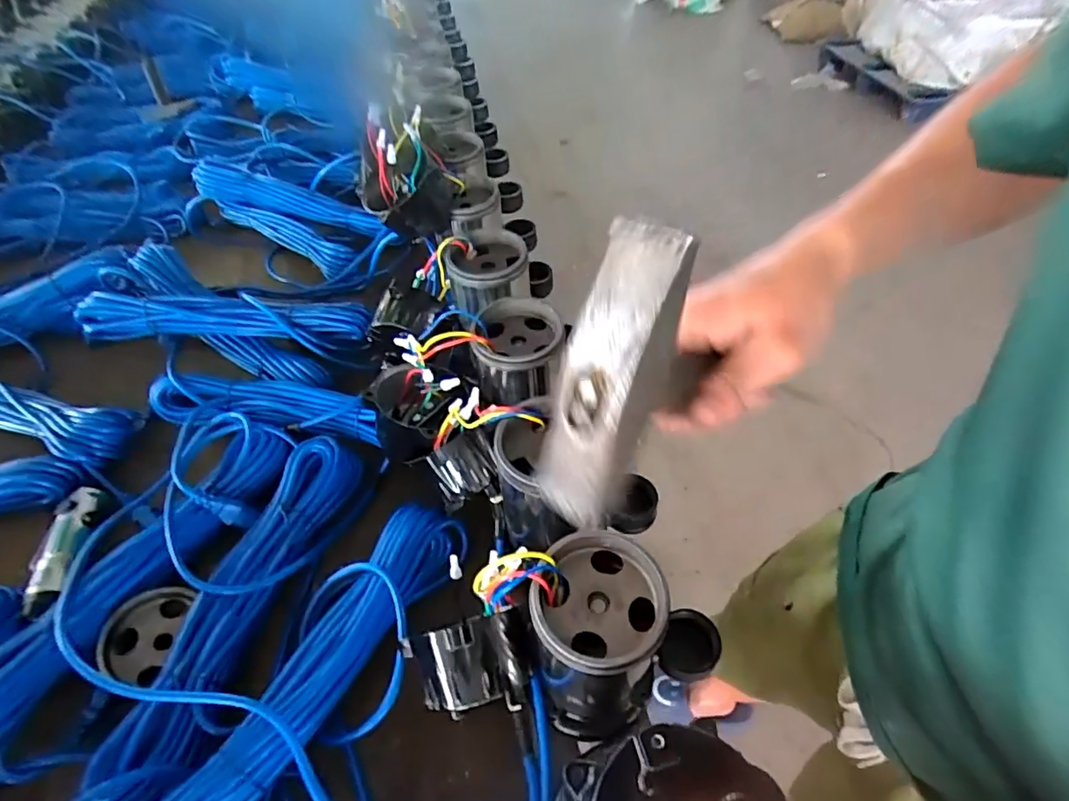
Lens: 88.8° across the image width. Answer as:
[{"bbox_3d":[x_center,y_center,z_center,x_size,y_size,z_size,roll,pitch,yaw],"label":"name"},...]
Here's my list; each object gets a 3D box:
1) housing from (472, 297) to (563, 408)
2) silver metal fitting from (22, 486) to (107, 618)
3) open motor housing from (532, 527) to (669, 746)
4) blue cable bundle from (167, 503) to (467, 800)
[{"bbox_3d":[-0.014,-0.048,0.538,0.090,0.067,0.106,1,50,2],"label":"housing"},{"bbox_3d":[-0.480,0.151,0.557,0.037,0.026,0.137,-10,51,-7],"label":"silver metal fitting"},{"bbox_3d":[0.044,0.185,0.407,0.088,0.159,0.089,-1,50,1],"label":"open motor housing"},{"bbox_3d":[-0.176,0.226,0.452,0.099,0.073,0.343,21,54,18],"label":"blue cable bundle"}]

